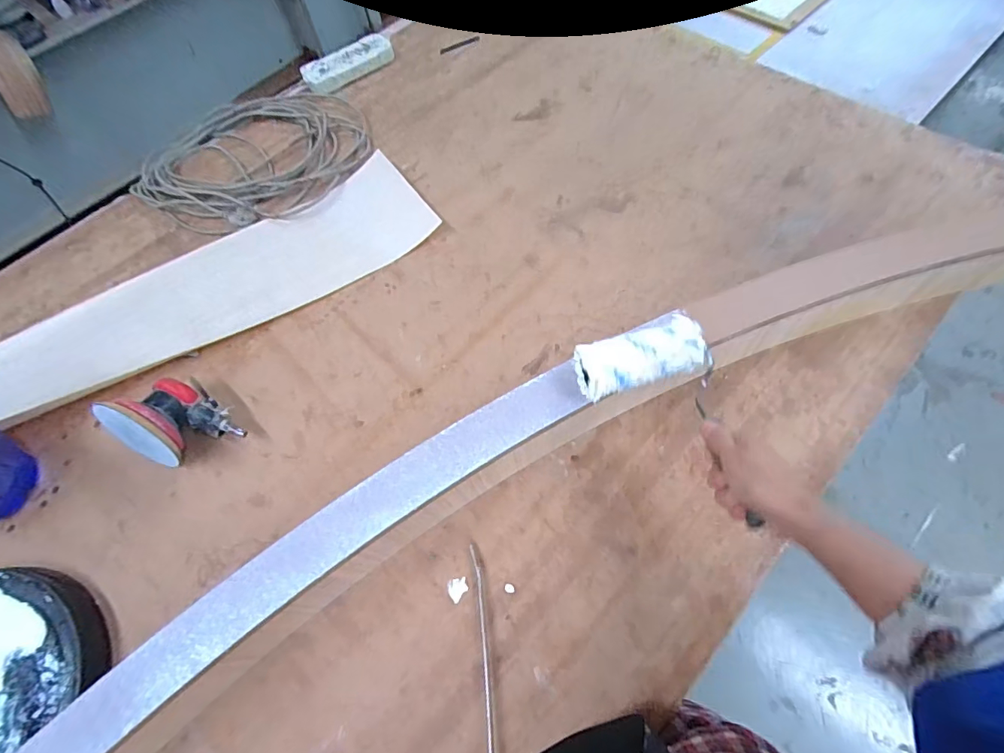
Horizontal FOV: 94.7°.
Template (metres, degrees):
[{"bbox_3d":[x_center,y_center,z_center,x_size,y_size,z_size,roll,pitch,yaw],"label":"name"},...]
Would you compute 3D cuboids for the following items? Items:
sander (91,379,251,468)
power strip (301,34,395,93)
[{"bbox_3d":[-0.433,0.063,0.612,0.140,0.101,0.113,30,70,16],"label":"sander"},{"bbox_3d":[-0.331,-0.677,0.994,0.199,0.029,0.066,-36,67,-13],"label":"power strip"}]

